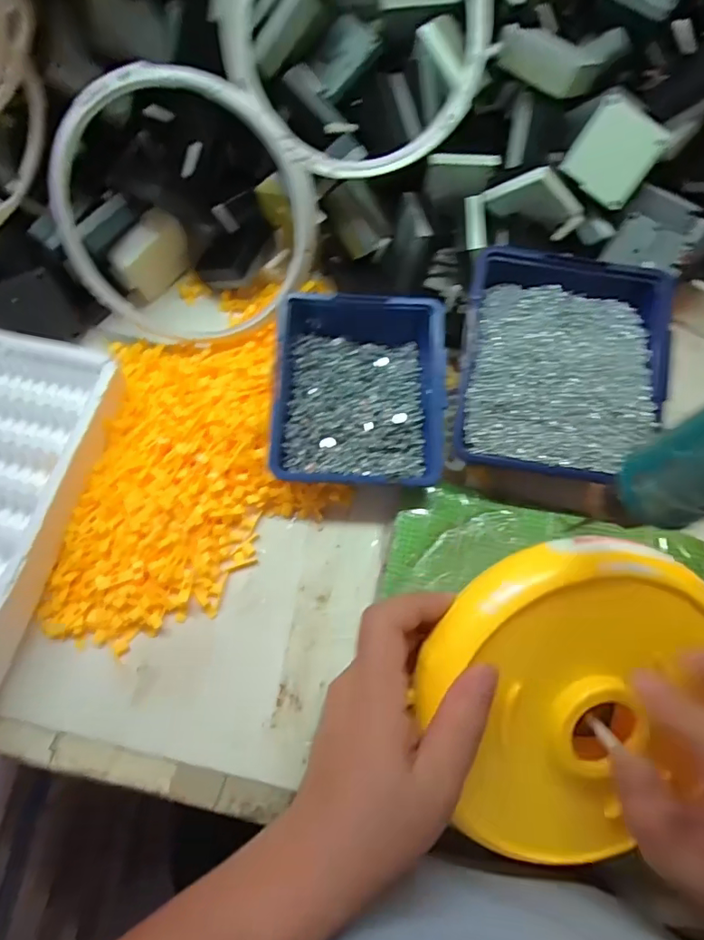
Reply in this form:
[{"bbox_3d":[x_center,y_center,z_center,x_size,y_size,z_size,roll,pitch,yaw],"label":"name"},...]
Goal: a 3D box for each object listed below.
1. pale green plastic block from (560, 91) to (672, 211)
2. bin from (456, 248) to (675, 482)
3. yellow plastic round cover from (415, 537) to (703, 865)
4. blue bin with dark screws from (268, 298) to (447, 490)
[{"bbox_3d":[0.196,-0.237,0.388,0.058,0.004,0.061,32,115,-2],"label":"pale green plastic block"},{"bbox_3d":[0.152,-0.074,0.388,0.141,0.047,0.166,8,72,1],"label":"bin"},{"bbox_3d":[0.120,0.117,0.276,0.157,0.040,0.157,-1,98,-5],"label":"yellow plastic round cover"},{"bbox_3d":[0.006,-0.060,0.383,0.119,0.042,0.143,3,72,-1],"label":"blue bin with dark screws"}]

